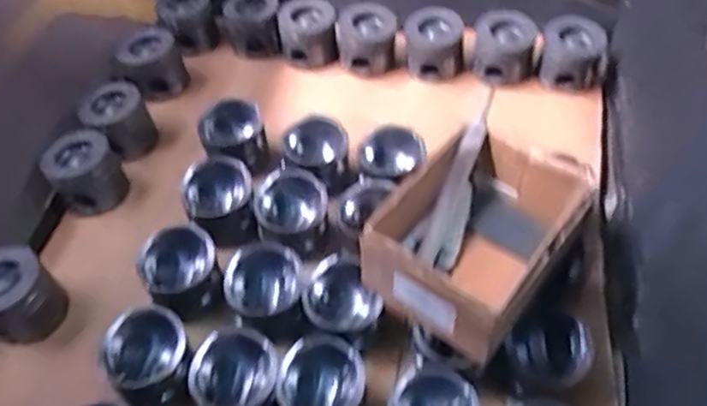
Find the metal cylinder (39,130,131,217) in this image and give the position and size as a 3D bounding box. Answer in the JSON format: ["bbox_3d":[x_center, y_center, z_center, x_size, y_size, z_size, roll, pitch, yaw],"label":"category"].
[{"bbox_3d":[-0.344,-0.038,0.848,0.088,0.072,0.079,-38,60,-22],"label":"metal cylinder"}]

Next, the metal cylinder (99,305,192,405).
[{"bbox_3d":[-0.213,0.160,0.683,0.082,0.067,0.091,-33,58,-18],"label":"metal cylinder"}]

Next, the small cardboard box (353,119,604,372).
[{"bbox_3d":[0.123,0.030,0.662,0.159,0.094,0.197,34,63,25],"label":"small cardboard box"}]

